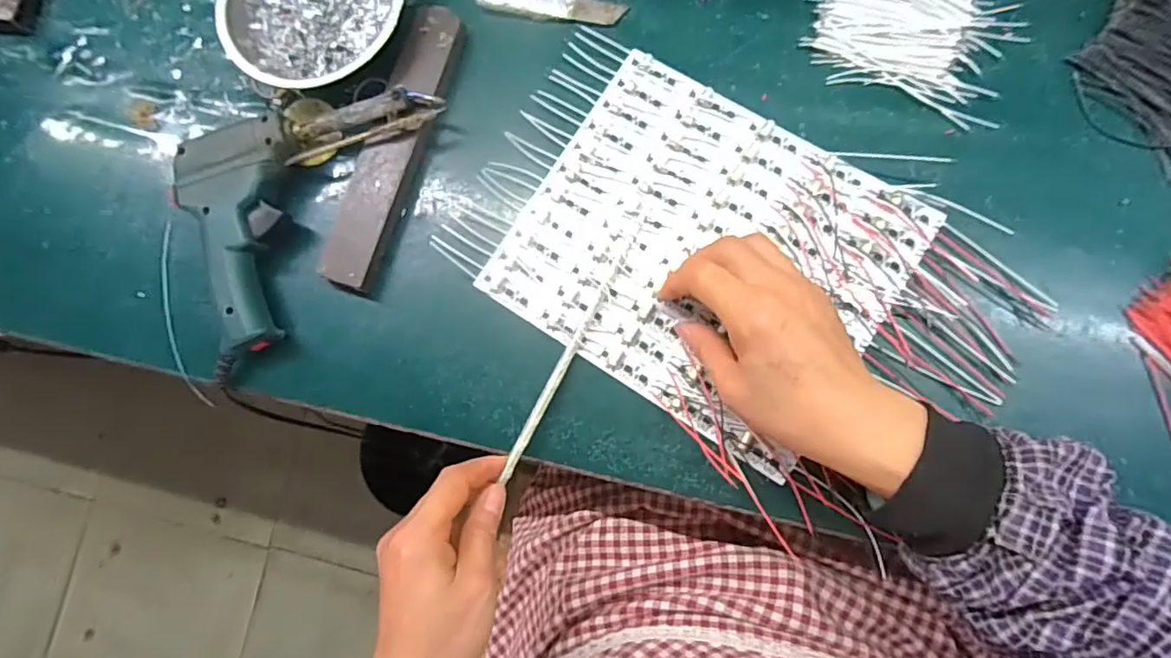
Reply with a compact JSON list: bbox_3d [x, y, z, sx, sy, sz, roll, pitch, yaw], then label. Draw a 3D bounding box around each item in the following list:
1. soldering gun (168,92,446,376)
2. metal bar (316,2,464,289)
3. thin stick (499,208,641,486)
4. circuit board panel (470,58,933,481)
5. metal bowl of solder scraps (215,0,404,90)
[{"bbox_3d":[-0.212,-0.091,0.383,0.119,0.031,0.225,36,86,9],"label":"soldering gun"},{"bbox_3d":[-0.130,-0.124,0.384,0.038,0.016,0.201,17,84,7],"label":"metal bar"},{"bbox_3d":[-0.007,0.009,0.358,0.011,0.007,0.187,26,84,8],"label":"thin stick"},{"bbox_3d":[0.074,-0.050,0.358,0.225,0.009,0.193,32,86,9],"label":"circuit board panel"},{"bbox_3d":[-0.186,-0.227,0.395,0.123,0.042,0.112,-1,82,5],"label":"metal bowl of solder scraps"}]

